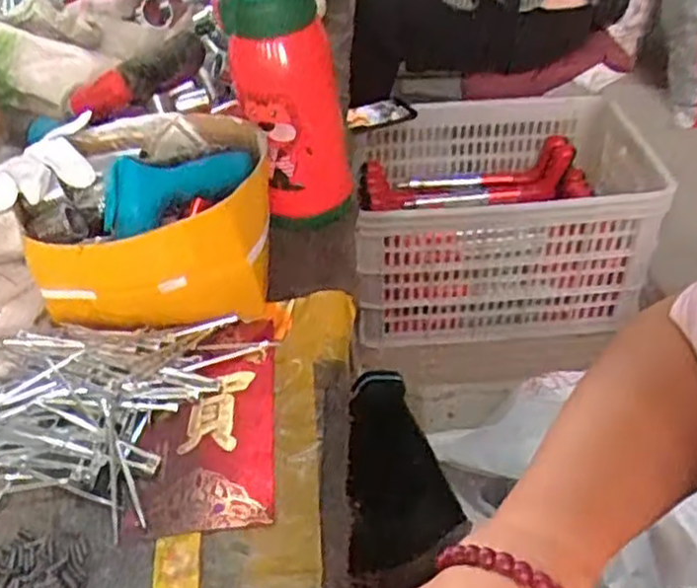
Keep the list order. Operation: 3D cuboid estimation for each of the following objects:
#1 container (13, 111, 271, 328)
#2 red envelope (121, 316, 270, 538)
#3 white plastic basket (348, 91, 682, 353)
[{"bbox_3d":[-0.145,-0.056,0.549,0.168,0.091,0.147,-4,42,1],"label":"container"},{"bbox_3d":[-0.089,0.077,0.472,0.081,0.006,0.162,-5,42,0],"label":"red envelope"},{"bbox_3d":[0.278,-0.165,1.331,0.550,0.264,0.380,-1,41,3],"label":"white plastic basket"}]

